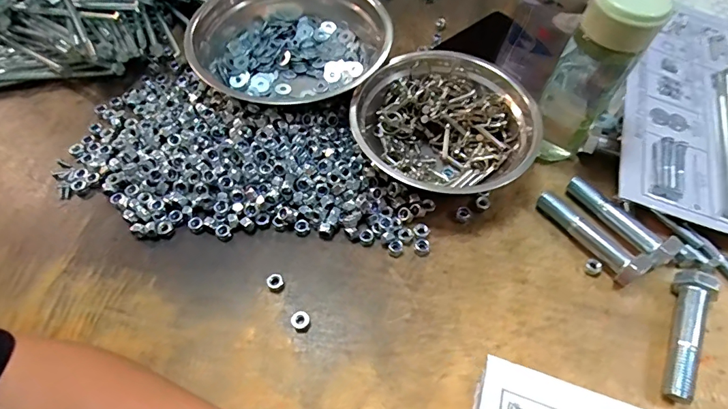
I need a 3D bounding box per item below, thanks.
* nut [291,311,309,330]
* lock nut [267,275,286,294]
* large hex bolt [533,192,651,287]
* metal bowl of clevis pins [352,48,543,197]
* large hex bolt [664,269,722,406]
[{"bbox_3d":[-0.061,0.111,0.412,0.017,0.006,0.016,0,57,0],"label":"nut"},{"bbox_3d":[-0.087,0.079,0.426,0.016,0.014,0.015,0,57,0],"label":"lock nut"},{"bbox_3d":[0.240,0.030,0.457,0.029,0.026,0.122,-32,62,-20],"label":"large hex bolt"},{"bbox_3d":[0.106,-0.102,0.515,0.200,0.057,0.214,0,57,0],"label":"metal bowl of clevis pins"},{"bbox_3d":[0.300,0.119,0.397,0.036,0.032,0.120,29,61,17],"label":"large hex bolt"}]

